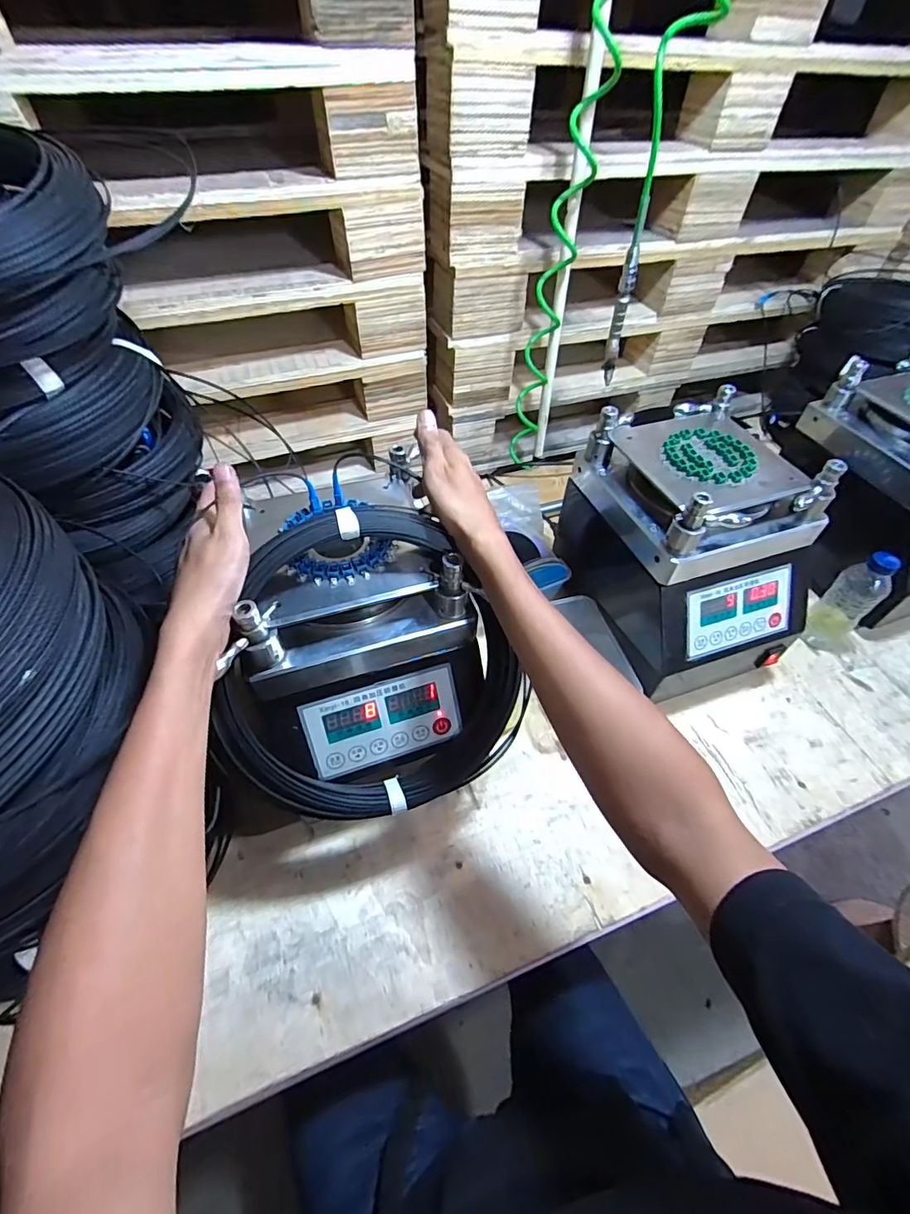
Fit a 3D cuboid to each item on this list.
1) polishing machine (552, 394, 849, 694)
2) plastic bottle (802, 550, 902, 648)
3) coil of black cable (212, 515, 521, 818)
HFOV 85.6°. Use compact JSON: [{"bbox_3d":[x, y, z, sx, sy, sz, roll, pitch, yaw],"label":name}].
[{"bbox_3d":[0.305,-0.072,0.657,0.227,0.277,0.278,-13,53,-11],"label":"polishing machine"},{"bbox_3d":[0.553,-0.008,0.687,0.055,0.155,0.062,-28,57,-22],"label":"plastic bottle"},{"bbox_3d":[-0.077,0.057,0.447,0.263,0.279,0.030,-22,13,-12],"label":"coil of black cable"}]

